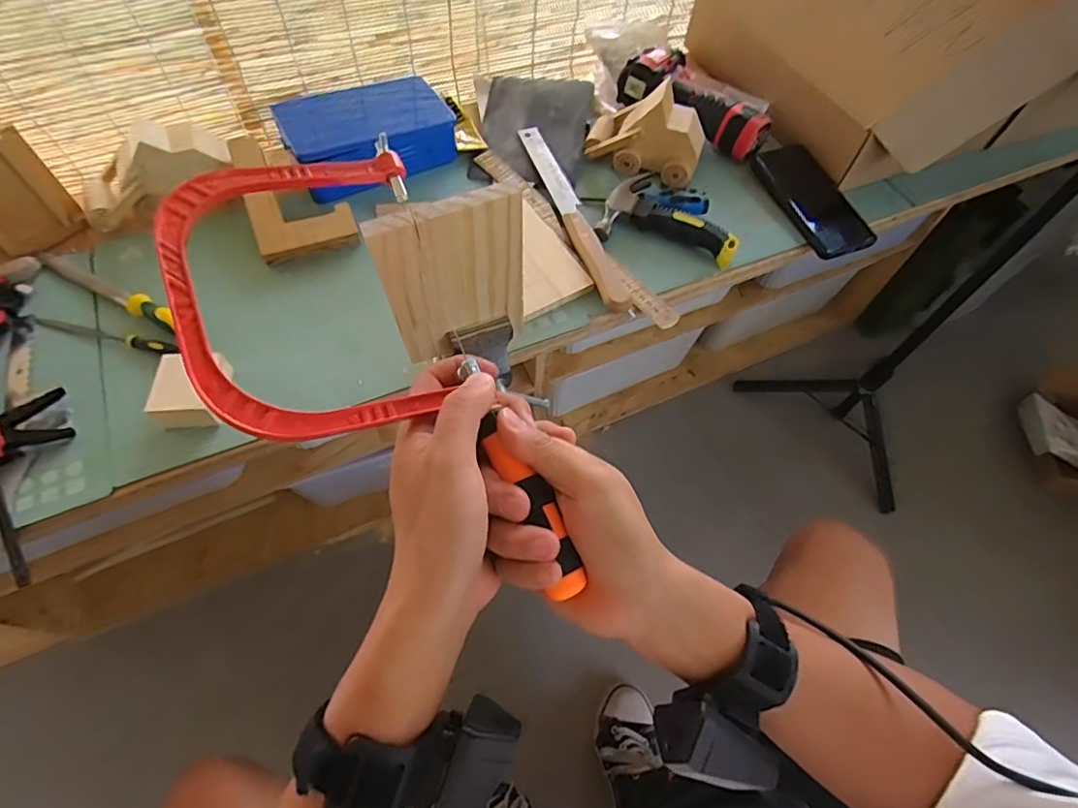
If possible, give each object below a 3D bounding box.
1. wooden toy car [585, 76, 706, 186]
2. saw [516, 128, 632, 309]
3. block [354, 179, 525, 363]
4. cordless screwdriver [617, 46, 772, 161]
[{"bbox_3d":[0.129,-0.326,0.646,0.134,0.082,0.068,26,62,12],"label":"wooden toy car"},{"bbox_3d":[0.037,-0.221,0.616,0.030,0.015,0.301,-15,62,-11],"label":"saw"},{"bbox_3d":[-0.058,-0.085,0.386,0.100,0.140,0.013,-19,63,-13],"label":"block"},{"bbox_3d":[0.192,-0.383,0.690,0.120,0.050,0.189,-25,64,-16],"label":"cordless screwdriver"}]

